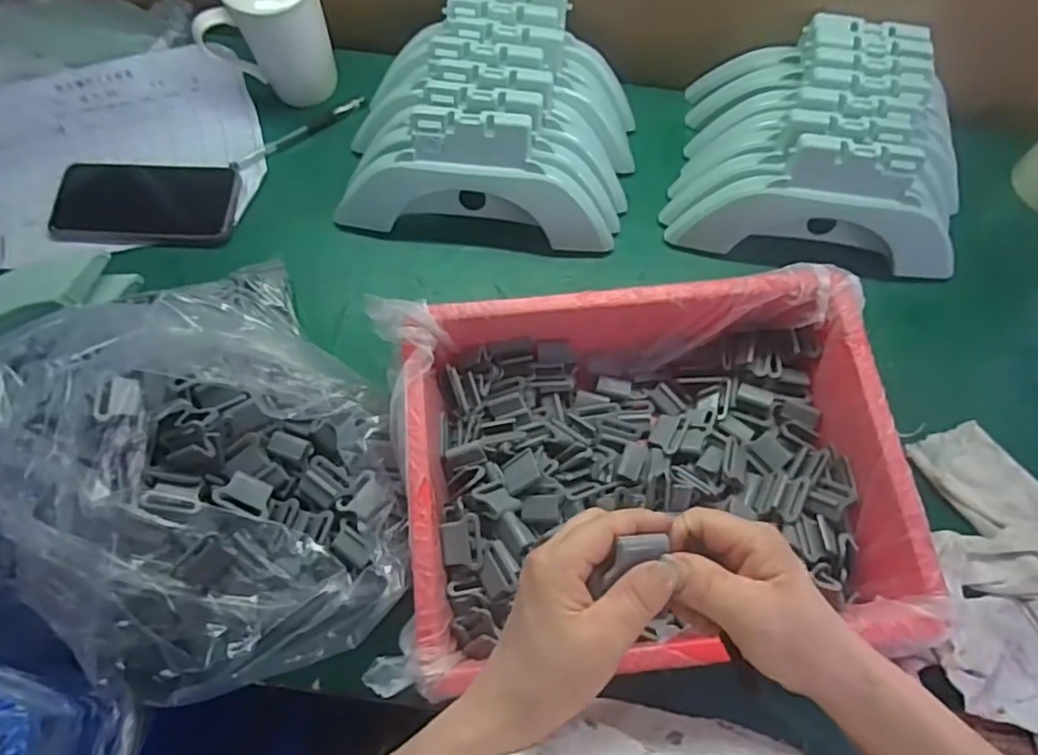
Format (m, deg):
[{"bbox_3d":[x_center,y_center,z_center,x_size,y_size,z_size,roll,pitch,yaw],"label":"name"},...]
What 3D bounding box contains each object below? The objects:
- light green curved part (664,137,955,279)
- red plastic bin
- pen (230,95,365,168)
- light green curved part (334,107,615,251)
[{"bbox_3d":[0.267,-0.149,0.563,0.250,0.109,0.066,9,70,3],"label":"light green curved part"},{"bbox_3d":[0.096,0.068,0.487,0.342,0.081,0.263,-5,69,-2],"label":"red plastic bin"},{"bbox_3d":[-0.216,-0.242,0.641,0.144,0.009,0.013,-35,74,-13],"label":"pen"},{"bbox_3d":[-0.036,-0.171,0.567,0.249,0.104,0.062,6,69,2],"label":"light green curved part"}]

